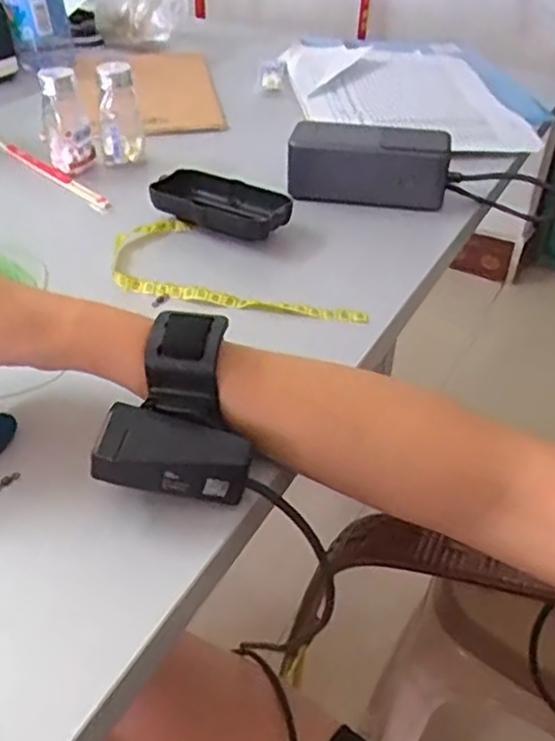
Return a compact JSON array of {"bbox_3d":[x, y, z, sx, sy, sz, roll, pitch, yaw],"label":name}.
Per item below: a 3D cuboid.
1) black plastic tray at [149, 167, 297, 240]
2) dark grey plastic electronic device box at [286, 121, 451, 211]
[{"bbox_3d":[-0.042,-0.127,0.525,0.114,0.028,0.047,18,43,20],"label":"black plastic tray"},{"bbox_3d":[0.071,-0.164,0.539,0.124,0.055,0.040,13,41,15],"label":"dark grey plastic electronic device box"}]

